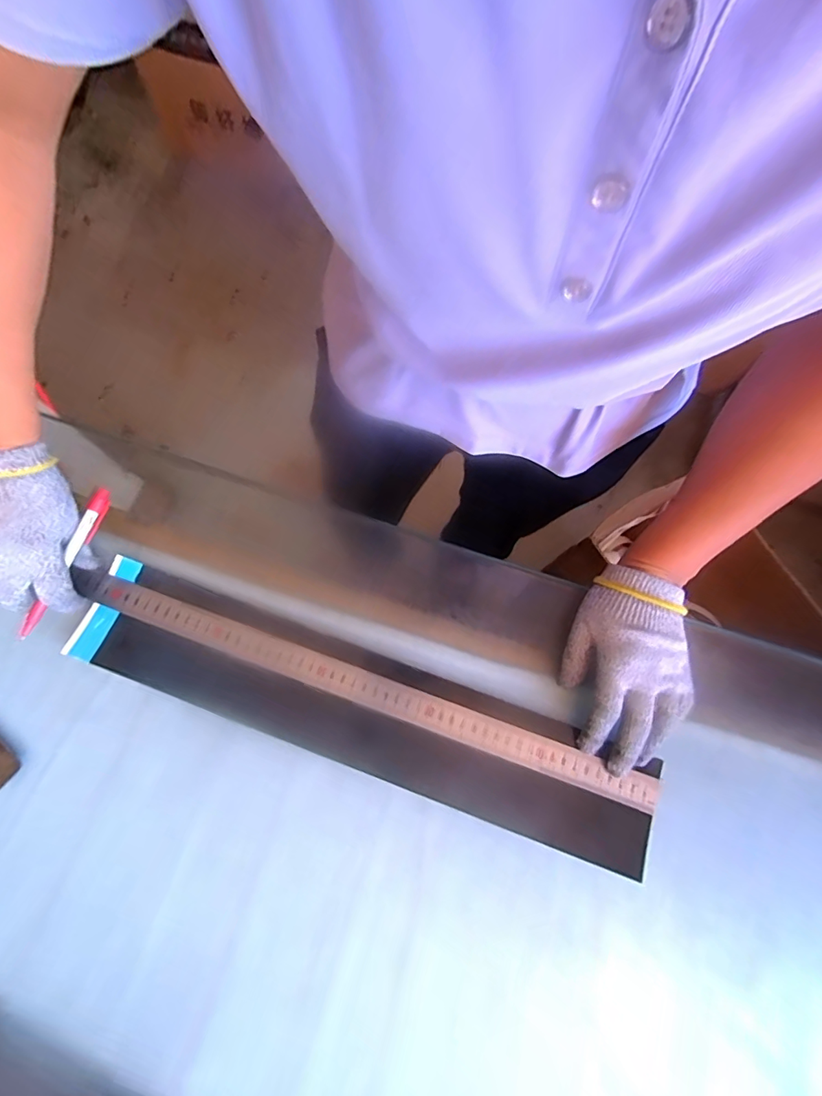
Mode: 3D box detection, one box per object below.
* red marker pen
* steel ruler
[{"bbox_3d":[-0.294,0.012,0.399,0.010,0.017,0.138,25,82,5],"label":"red marker pen"},{"bbox_3d":[-0.047,0.119,0.413,0.524,0.010,0.031,19,62,4],"label":"steel ruler"}]

